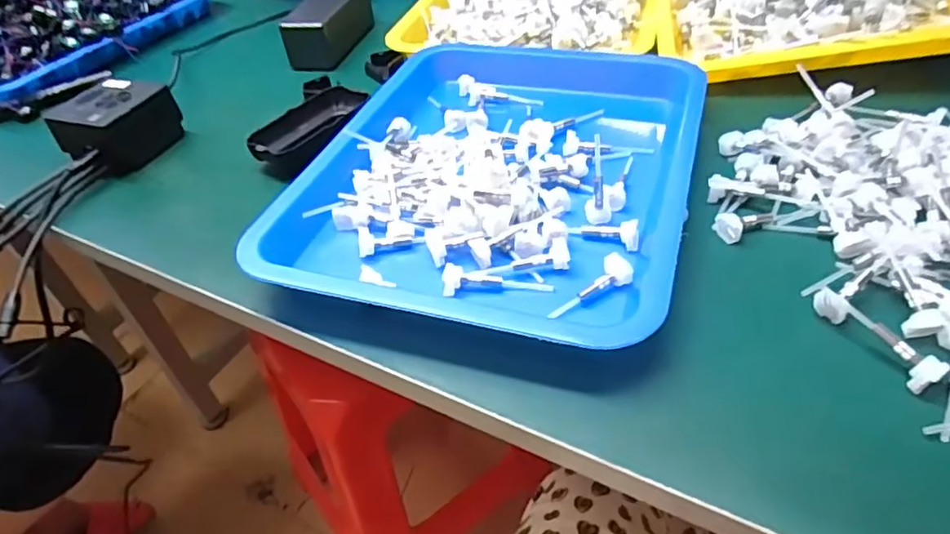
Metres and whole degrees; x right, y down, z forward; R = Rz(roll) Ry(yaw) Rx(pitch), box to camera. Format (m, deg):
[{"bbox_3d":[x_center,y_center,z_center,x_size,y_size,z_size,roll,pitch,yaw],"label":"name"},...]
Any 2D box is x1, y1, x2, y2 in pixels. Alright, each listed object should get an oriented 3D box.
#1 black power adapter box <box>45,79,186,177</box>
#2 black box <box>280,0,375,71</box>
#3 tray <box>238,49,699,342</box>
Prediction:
[{"bbox_3d":[-0.314,-0.125,0.531,0.065,0.050,0.087,16,48,23],"label":"black power adapter box"},{"bbox_3d":[-0.161,-0.273,0.673,0.059,0.051,0.129,6,45,14],"label":"black box"},{"bbox_3d":[0.023,-0.081,0.445,0.258,0.031,0.324,10,46,18],"label":"tray"}]

